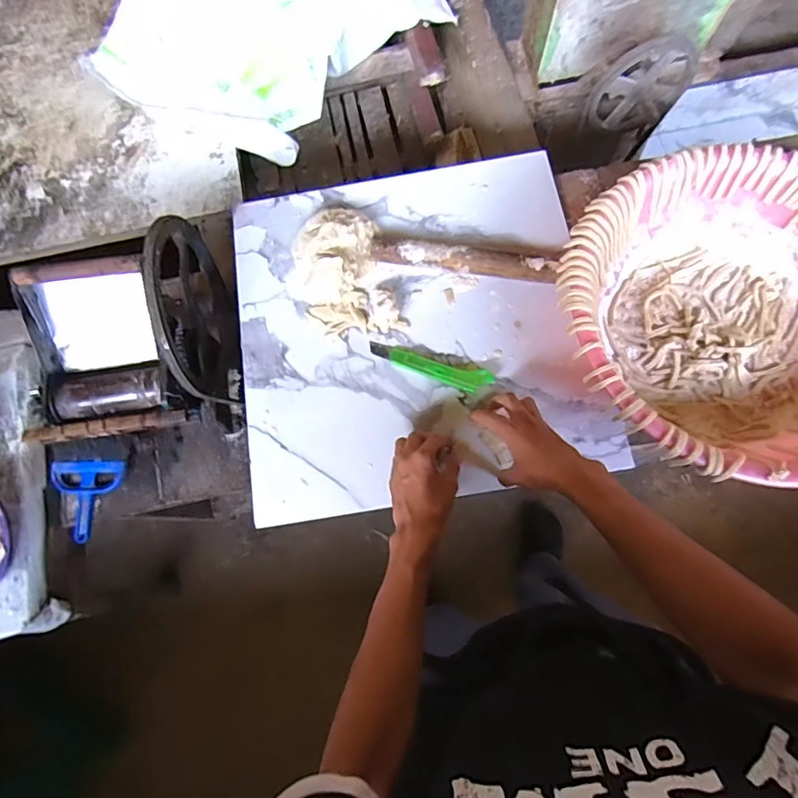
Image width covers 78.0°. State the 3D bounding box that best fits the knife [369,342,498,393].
[{"bbox_3d":[0.042,-0.044,0.672,0.172,0.019,0.034,18,76,6],"label":"knife"}]

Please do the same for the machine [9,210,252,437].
[{"bbox_3d":[-0.399,-0.084,0.763,0.242,0.329,0.286,-7,75,-1],"label":"machine"}]

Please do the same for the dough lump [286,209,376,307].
[{"bbox_3d":[-0.099,-0.211,0.708,0.120,0.061,0.140,9,75,4],"label":"dough lump"}]

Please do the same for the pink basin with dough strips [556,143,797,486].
[{"bbox_3d":[0.413,-0.098,0.622,0.410,0.119,0.404,0,75,1],"label":"pink basin with dough strips"}]

